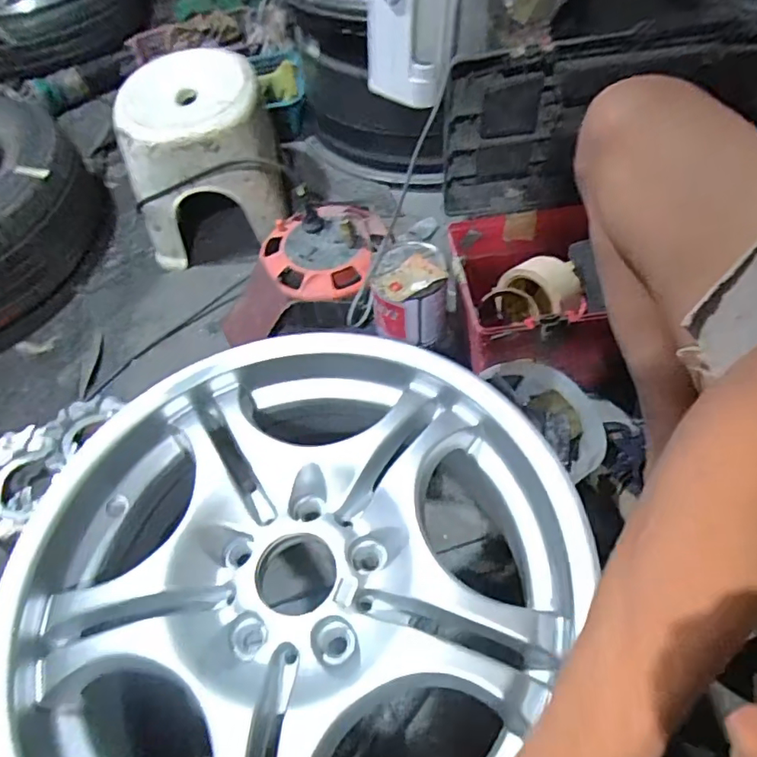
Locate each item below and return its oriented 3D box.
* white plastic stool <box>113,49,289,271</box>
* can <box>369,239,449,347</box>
[{"bbox_3d":[-0.292,-0.372,0.931,0.239,0.227,0.238,-13,54,-3],"label":"white plastic stool"},{"bbox_3d":[0.041,-0.116,0.755,0.096,0.107,0.094,-3,54,4],"label":"can"}]

